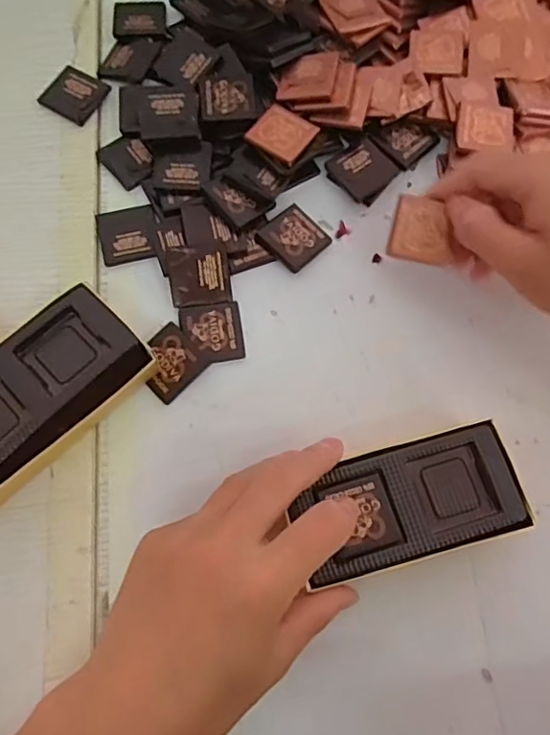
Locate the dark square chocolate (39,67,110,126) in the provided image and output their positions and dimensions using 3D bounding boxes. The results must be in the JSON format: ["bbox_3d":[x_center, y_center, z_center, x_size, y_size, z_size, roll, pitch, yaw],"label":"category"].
[{"bbox_3d":[-0.127,-0.173,0.371,0.033,0.004,0.035,28,74,6],"label":"dark square chocolate"}]

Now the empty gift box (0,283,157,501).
[{"bbox_3d":[-0.118,0.016,0.298,0.116,0.040,0.066,-41,79,-13],"label":"empty gift box"}]

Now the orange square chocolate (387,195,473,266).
[{"bbox_3d":[0.085,-0.075,0.324,0.039,0.007,0.033,14,100,5],"label":"orange square chocolate"}]

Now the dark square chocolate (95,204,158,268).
[{"bbox_3d":[-0.087,-0.079,0.347,0.034,0.004,0.037,-12,74,-6],"label":"dark square chocolate"}]

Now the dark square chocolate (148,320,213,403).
[{"bbox_3d":[-0.058,-0.003,0.322,0.033,0.006,0.034,44,76,11],"label":"dark square chocolate"}]

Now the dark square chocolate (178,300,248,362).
[{"bbox_3d":[-0.035,-0.019,0.330,0.033,0.004,0.034,-10,74,-5],"label":"dark square chocolate"}]

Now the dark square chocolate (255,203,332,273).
[{"bbox_3d":[0.011,-0.078,0.350,0.034,0.008,0.034,-42,79,-13],"label":"dark square chocolate"}]

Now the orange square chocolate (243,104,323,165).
[{"bbox_3d":[0.004,-0.141,0.349,0.034,0.004,0.033,35,75,8],"label":"orange square chocolate"}]

